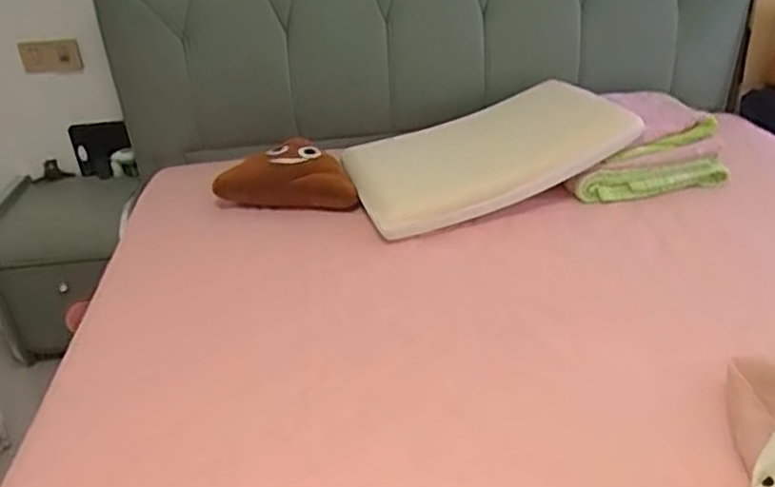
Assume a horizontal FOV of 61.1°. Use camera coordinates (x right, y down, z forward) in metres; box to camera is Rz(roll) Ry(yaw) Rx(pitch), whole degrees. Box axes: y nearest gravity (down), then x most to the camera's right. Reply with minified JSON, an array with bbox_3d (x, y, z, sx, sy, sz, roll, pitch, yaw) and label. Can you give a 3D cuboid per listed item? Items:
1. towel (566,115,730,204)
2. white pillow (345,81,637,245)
[{"bbox_3d":[0.634,-0.174,1.566,0.365,0.140,0.110,-12,32,-12],"label":"towel"},{"bbox_3d":[0.230,-0.249,1.629,0.654,0.098,0.385,-24,48,-3],"label":"white pillow"}]

